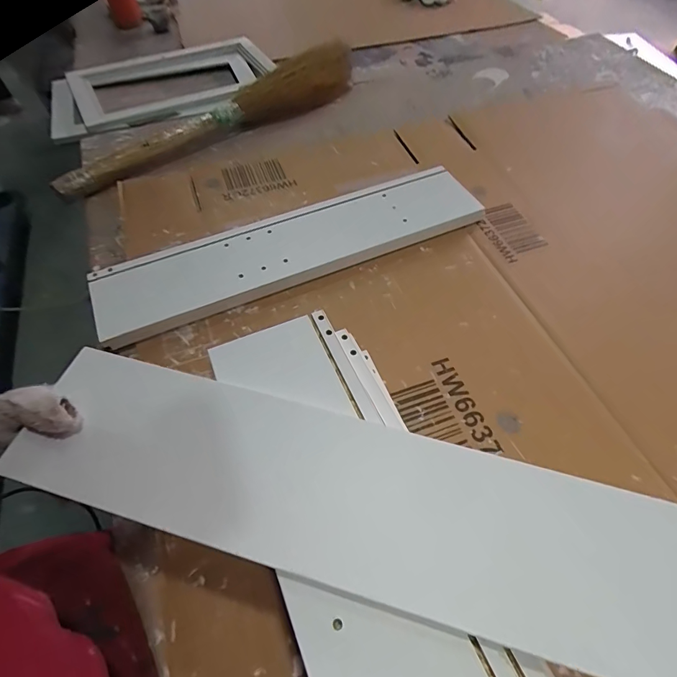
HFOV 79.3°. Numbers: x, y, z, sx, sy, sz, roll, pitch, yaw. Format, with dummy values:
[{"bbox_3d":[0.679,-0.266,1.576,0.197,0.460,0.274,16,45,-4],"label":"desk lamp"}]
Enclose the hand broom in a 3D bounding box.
[{"bbox_3d":[-0.212,-0.400,0.744,0.600,0.080,0.090,-35,64,-20],"label":"hand broom"}]

